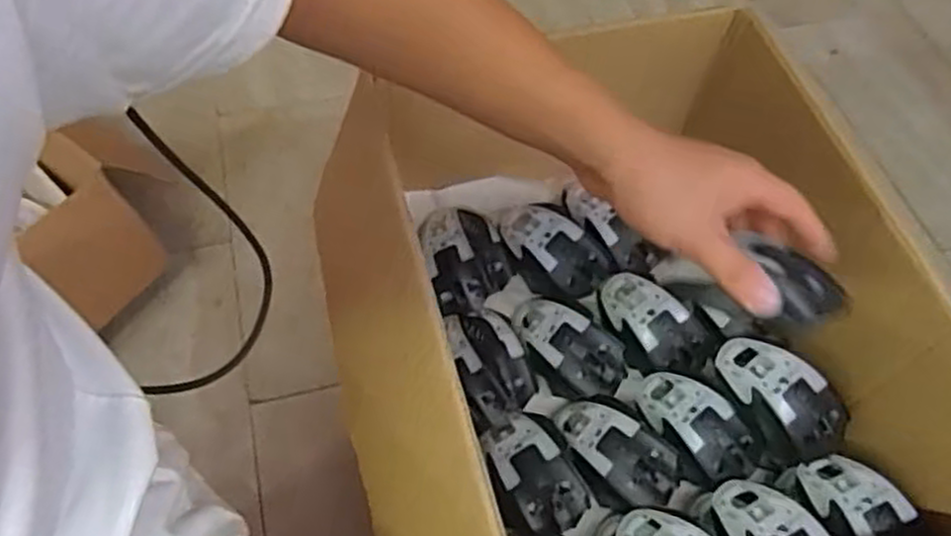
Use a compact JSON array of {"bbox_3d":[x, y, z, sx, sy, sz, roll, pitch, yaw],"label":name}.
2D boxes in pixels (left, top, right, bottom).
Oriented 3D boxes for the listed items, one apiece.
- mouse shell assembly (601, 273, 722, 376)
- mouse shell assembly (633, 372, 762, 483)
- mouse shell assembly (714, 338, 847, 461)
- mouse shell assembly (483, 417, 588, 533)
[{"bbox_3d":[0.172,0.054,0.720,0.123,0.034,0.061,38,63,20],"label":"mouse shell assembly"},{"bbox_3d":[0.193,0.139,0.664,0.060,0.037,0.121,-36,65,-23],"label":"mouse shell assembly"},{"bbox_3d":[0.255,0.108,0.637,0.064,0.040,0.119,-37,65,-23],"label":"mouse shell assembly"},{"bbox_3d":[0.048,0.172,0.628,0.055,0.043,0.099,-27,62,-19],"label":"mouse shell assembly"}]

